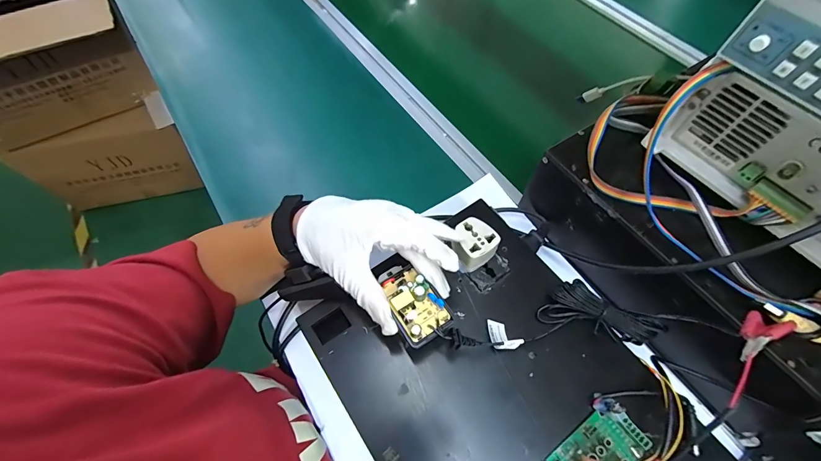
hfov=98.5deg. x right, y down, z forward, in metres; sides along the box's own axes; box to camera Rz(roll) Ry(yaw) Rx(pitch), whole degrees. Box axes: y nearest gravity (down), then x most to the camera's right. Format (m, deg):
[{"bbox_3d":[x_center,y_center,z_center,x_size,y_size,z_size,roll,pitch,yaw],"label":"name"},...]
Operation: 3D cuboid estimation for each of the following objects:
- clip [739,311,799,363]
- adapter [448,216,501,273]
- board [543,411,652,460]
[{"bbox_3d":[0.207,0.060,0.210,0.031,0.013,0.016,-29,65,-13],"label":"clip"},{"bbox_3d":[0.059,0.014,0.340,0.040,0.033,0.037,-37,67,-17],"label":"adapter"},{"bbox_3d":[0.141,0.172,0.267,0.077,0.017,0.040,-32,65,-8],"label":"board"}]

